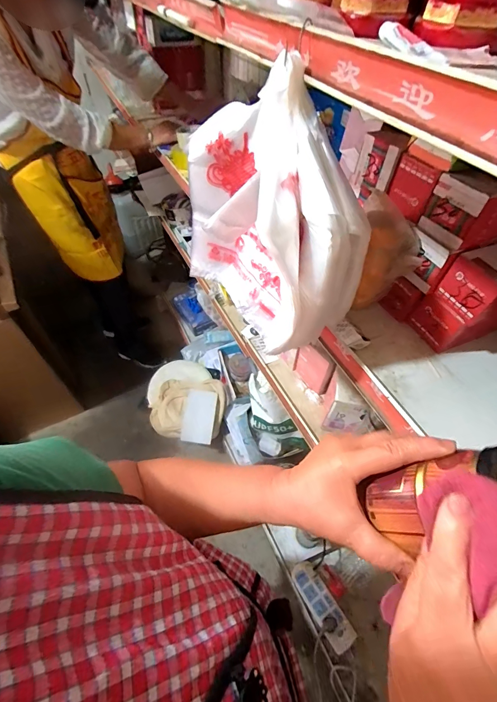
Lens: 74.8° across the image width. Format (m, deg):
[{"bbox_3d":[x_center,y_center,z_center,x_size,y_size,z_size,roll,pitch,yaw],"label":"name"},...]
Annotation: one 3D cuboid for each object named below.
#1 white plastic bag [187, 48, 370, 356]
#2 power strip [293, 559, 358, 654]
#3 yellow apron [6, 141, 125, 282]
[{"bbox_3d":[0.023,-0.155,0.381,0.123,0.237,0.226,-25,58,-20],"label":"white plastic bag"},{"bbox_3d":[0.217,0.742,0.954,0.076,0.038,0.225,-26,58,-20],"label":"power strip"},{"bbox_3d":[-0.628,-0.482,1.193,0.283,0.441,0.150,-28,58,-21],"label":"yellow apron"}]

